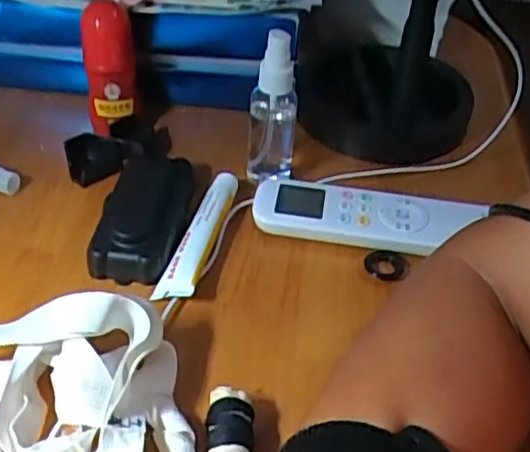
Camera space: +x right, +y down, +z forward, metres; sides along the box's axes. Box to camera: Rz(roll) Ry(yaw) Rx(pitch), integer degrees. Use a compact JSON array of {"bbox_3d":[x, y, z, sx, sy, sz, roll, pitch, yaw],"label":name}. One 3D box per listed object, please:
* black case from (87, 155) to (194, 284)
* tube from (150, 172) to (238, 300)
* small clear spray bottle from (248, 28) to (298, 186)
[{"bbox_3d":[-0.080,-0.008,0.450,0.050,0.020,0.106,7,42,2],"label":"black case"},{"bbox_3d":[-0.044,0.004,0.448,0.025,0.025,0.107,12,42,7],"label":"tube"},{"bbox_3d":[0.006,-0.084,0.482,0.033,0.111,0.026,6,41,1],"label":"small clear spray bottle"}]

